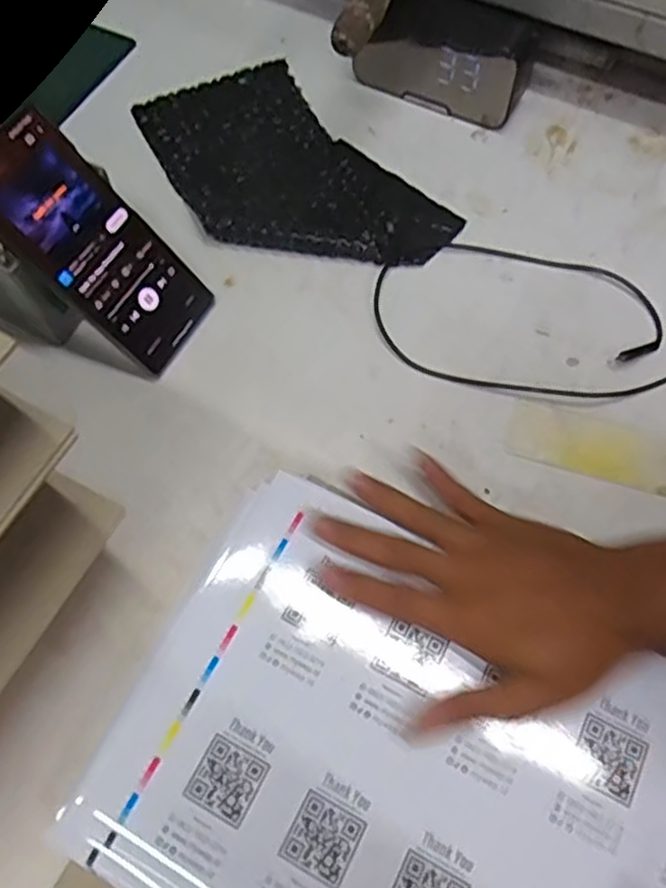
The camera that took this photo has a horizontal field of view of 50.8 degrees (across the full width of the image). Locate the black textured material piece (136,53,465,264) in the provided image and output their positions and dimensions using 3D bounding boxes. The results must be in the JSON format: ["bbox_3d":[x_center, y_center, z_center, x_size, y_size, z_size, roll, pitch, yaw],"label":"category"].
[{"bbox_3d":[-0.040,-0.213,0.540,0.147,0.018,0.260,-35,68,-14],"label":"black textured material piece"}]

